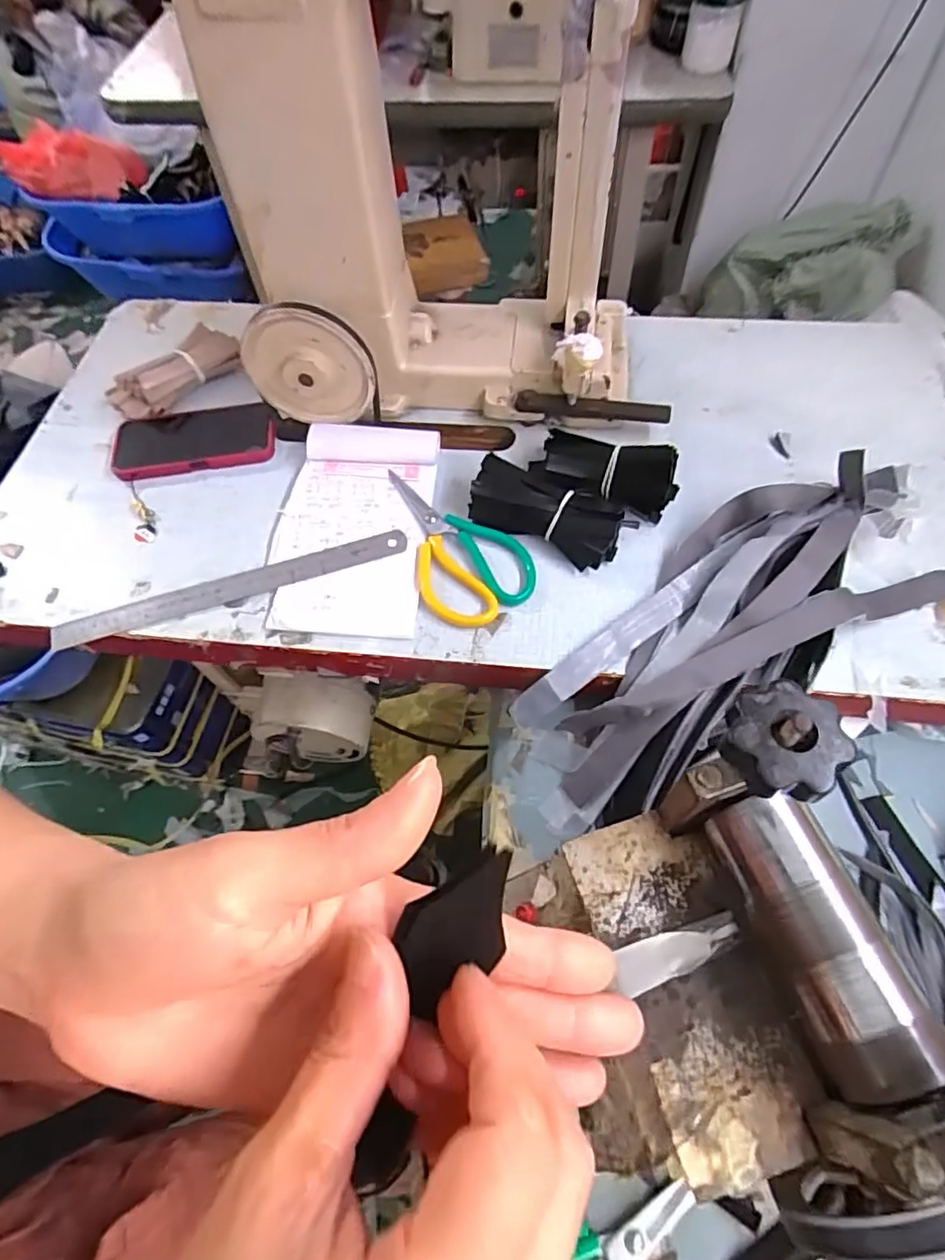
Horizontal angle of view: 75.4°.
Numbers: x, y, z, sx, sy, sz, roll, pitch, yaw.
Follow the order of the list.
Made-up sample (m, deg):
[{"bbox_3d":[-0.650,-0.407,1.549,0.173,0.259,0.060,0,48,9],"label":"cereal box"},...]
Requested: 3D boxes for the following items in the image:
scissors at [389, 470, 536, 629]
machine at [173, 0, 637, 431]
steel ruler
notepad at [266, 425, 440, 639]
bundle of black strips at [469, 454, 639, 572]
[{"bbox_3d":[-0.024,-0.085,0.570,0.099,0.016,0.182,-30,64,-13],"label":"scissors"},{"bbox_3d":[-0.021,-0.368,0.516,0.379,0.380,0.178,-4,61,0],"label":"machine"},{"bbox_3d":[-0.220,-0.039,0.564,0.322,0.009,0.029,-15,68,-5],"label":"steel ruler"},{"bbox_3d":[-0.114,-0.102,0.585,0.140,0.013,0.228,4,61,5],"label":"notepad"},{"bbox_3d":[0.068,-0.106,0.564,0.143,0.040,0.059,23,65,15],"label":"bundle of black strips"}]

